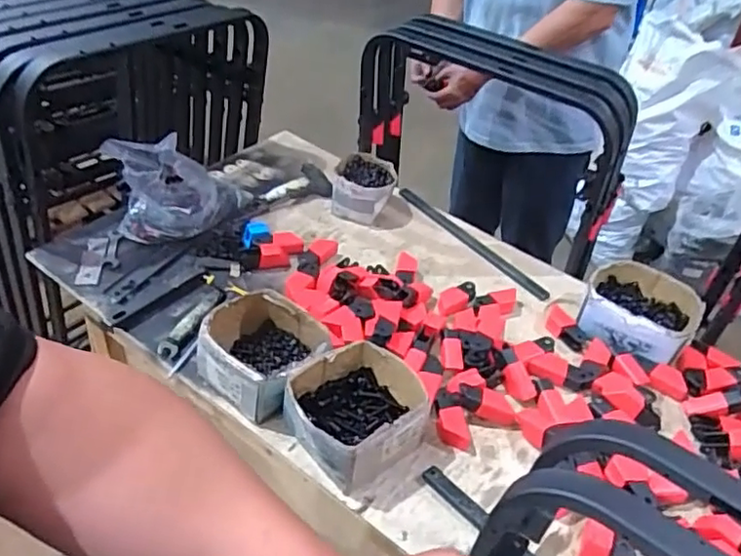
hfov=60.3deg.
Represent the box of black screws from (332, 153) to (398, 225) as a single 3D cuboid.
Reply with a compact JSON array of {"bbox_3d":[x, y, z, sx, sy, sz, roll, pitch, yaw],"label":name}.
[{"bbox_3d":[-0.011,-0.172,1.208,0.113,0.064,0.142,12,40,5],"label":"box of black screws"}]

